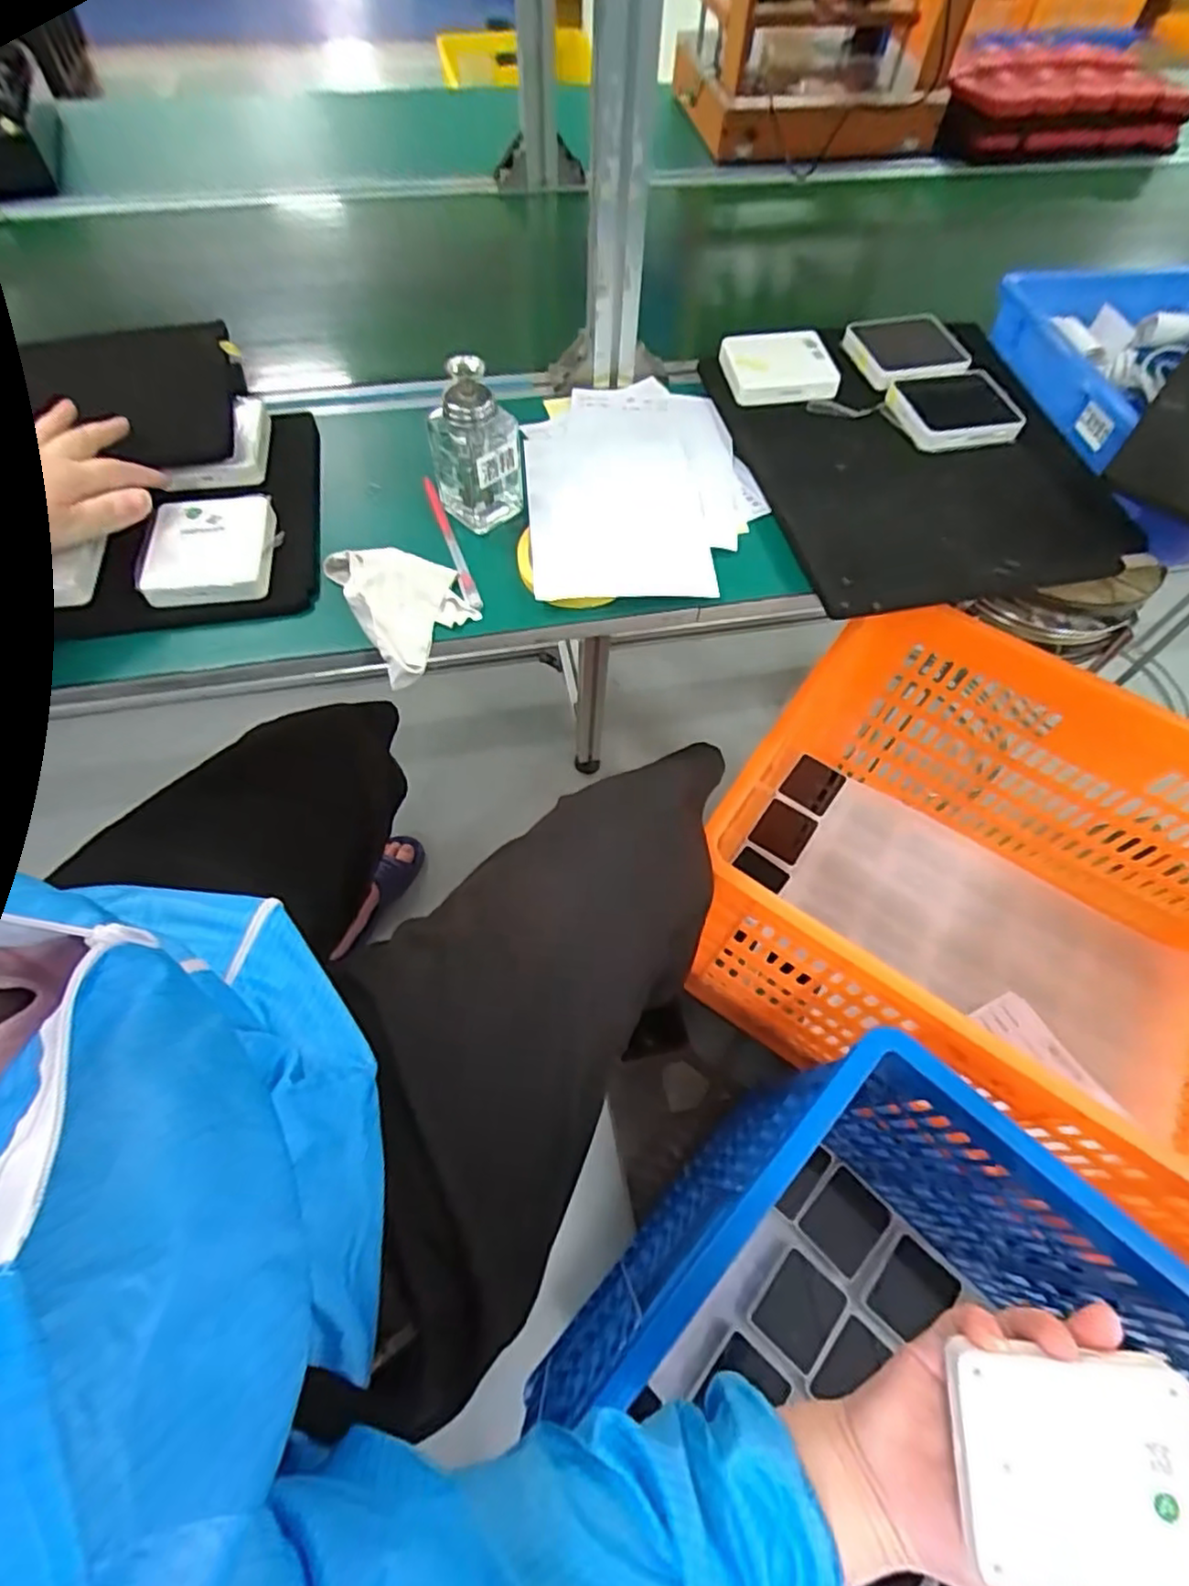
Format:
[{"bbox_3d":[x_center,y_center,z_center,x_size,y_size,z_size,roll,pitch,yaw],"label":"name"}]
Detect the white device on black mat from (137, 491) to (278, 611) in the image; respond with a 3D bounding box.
[{"bbox_3d":[-0.290,-0.183,0.507,0.089,0.021,0.090,-6,62,-5],"label":"white device on black mat"}]

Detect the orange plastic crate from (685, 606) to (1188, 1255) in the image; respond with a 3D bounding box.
[{"bbox_3d":[0.488,0.164,0.824,0.651,0.388,0.469,34,66,15],"label":"orange plastic crate"}]

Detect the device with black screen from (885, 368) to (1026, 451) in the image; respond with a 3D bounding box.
[{"bbox_3d":[0.328,-0.354,0.621,0.103,0.024,0.085,-8,62,-7],"label":"device with black screen"}]

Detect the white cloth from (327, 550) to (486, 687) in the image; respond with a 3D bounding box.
[{"bbox_3d":[-0.141,-0.145,0.508,0.081,0.033,0.109,-28,66,-16],"label":"white cloth"}]

